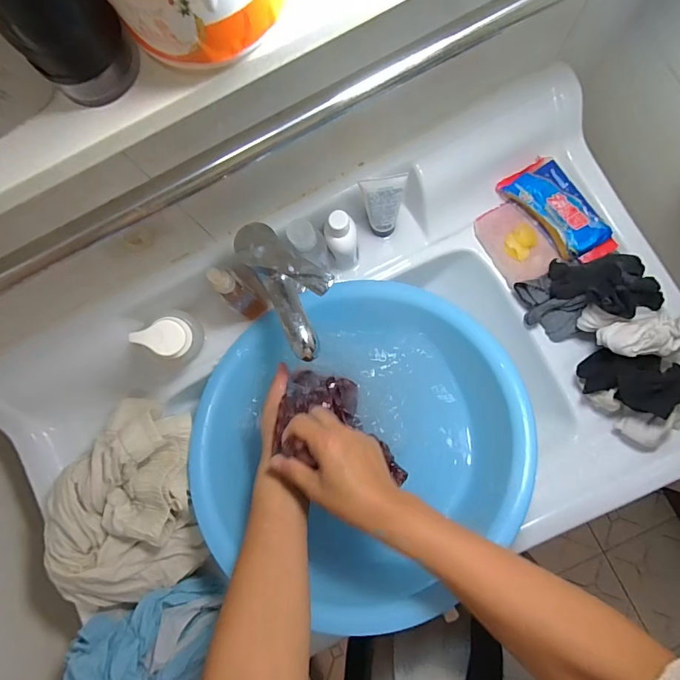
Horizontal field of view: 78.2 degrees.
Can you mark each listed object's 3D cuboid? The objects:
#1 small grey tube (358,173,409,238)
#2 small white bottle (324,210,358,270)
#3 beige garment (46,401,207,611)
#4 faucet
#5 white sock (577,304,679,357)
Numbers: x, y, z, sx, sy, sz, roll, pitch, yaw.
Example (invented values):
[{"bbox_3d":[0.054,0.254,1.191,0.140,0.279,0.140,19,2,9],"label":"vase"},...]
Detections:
[{"bbox_3d":[0.051,-0.154,0.492,0.048,0.116,0.024,-6,83,4],"label":"small grey tube"},{"bbox_3d":[0.003,-0.117,0.503,0.035,0.100,0.038,-1,83,5],"label":"small white bottle"},{"bbox_3d":[-0.255,0.193,0.491,0.163,0.072,0.235,-3,83,4],"label":"beige garment"},{"bbox_3d":[-0.047,-0.057,0.444,0.067,0.092,0.142,-30,82,1],"label":"faucet"},{"bbox_3d":[0.319,-0.010,0.457,0.088,0.048,0.055,7,84,6],"label":"white sock"}]

